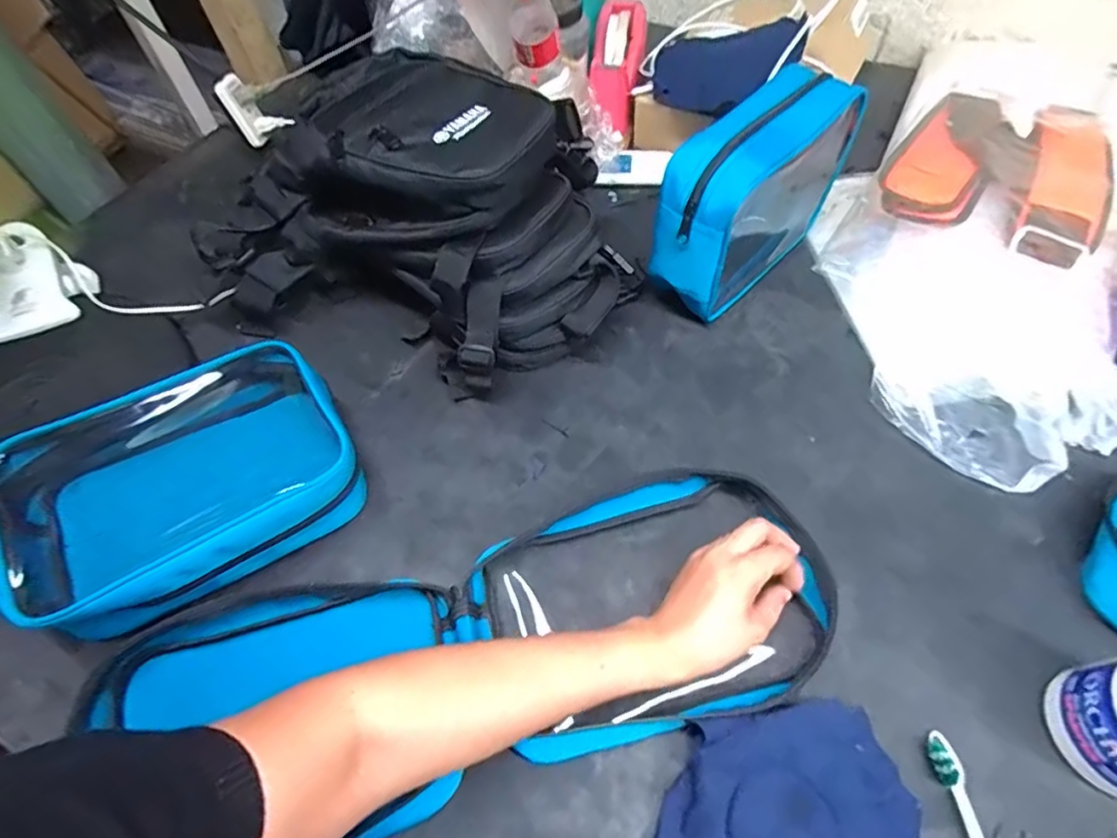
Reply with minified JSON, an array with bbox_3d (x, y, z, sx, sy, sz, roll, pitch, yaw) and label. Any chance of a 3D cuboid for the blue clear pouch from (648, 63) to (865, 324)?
[{"bbox_3d":[0.219,-0.246,0.589,0.078,0.168,0.312,38,66,24],"label":"blue clear pouch"}]

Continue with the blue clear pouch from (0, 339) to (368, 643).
[{"bbox_3d":[-0.301,0.056,0.470,0.250,0.094,0.170,-33,61,-17],"label":"blue clear pouch"}]

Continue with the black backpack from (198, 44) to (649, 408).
[{"bbox_3d":[-0.138,-0.201,0.571,0.408,0.186,0.261,20,60,16],"label":"black backpack"}]

